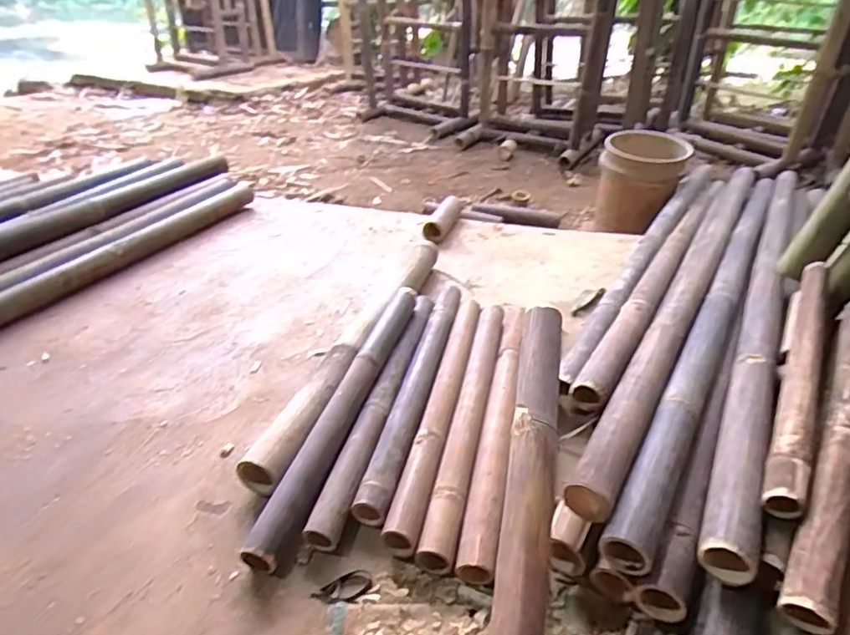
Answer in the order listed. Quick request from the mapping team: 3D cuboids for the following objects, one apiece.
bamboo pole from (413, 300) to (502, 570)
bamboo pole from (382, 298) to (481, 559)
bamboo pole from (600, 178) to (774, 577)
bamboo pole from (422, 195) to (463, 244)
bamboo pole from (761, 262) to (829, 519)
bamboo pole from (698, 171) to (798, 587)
[{"bbox_3d":[0.088,0.171,1.019,0.054,0.052,0.637,7,36,12],"label":"bamboo pole"},{"bbox_3d":[0.037,0.157,1.054,0.056,0.050,0.658,7,36,12],"label":"bamboo pole"},{"bbox_3d":[0.656,-0.056,1.195,0.071,0.056,1.518,20,40,27],"label":"bamboo pole"},{"bbox_3d":[0.060,-0.318,1.785,0.073,0.081,0.228,14,49,24],"label":"bamboo pole"},{"bbox_3d":[0.629,0.075,0.906,0.056,0.069,0.640,20,40,28],"label":"bamboo pole"},{"bbox_3d":[0.747,-0.064,1.201,0.071,0.052,1.535,18,39,25],"label":"bamboo pole"}]

